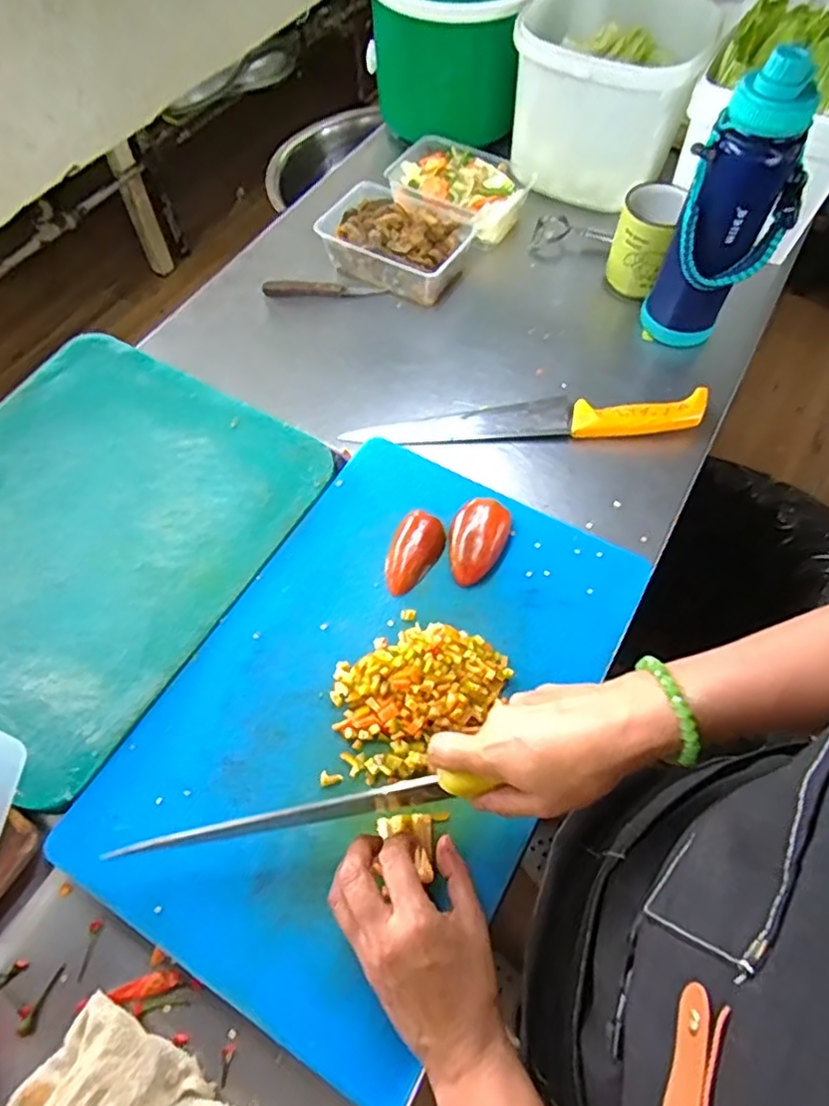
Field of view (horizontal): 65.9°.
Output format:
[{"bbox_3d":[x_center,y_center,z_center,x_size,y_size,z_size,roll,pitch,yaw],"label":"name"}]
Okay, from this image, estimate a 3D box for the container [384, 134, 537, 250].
[{"bbox_3d":[0.055,-0.466,0.834,0.168,0.063,0.142,26,63,14],"label":"container"}]

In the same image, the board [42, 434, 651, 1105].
[{"bbox_3d":[-0.029,0.110,0.511,0.296,0.020,0.441,27,65,13],"label":"board"}]

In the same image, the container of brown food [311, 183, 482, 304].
[{"bbox_3d":[-0.018,-0.378,0.779,0.171,0.056,0.131,29,65,14],"label":"container of brown food"}]

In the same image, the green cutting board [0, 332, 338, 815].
[{"bbox_3d":[-0.312,-0.026,0.587,0.338,0.011,0.377,28,65,13],"label":"green cutting board"}]

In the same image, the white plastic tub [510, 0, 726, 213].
[{"bbox_3d":[0.250,-0.592,0.821,0.225,0.179,0.225,0,62,-1],"label":"white plastic tub"}]

